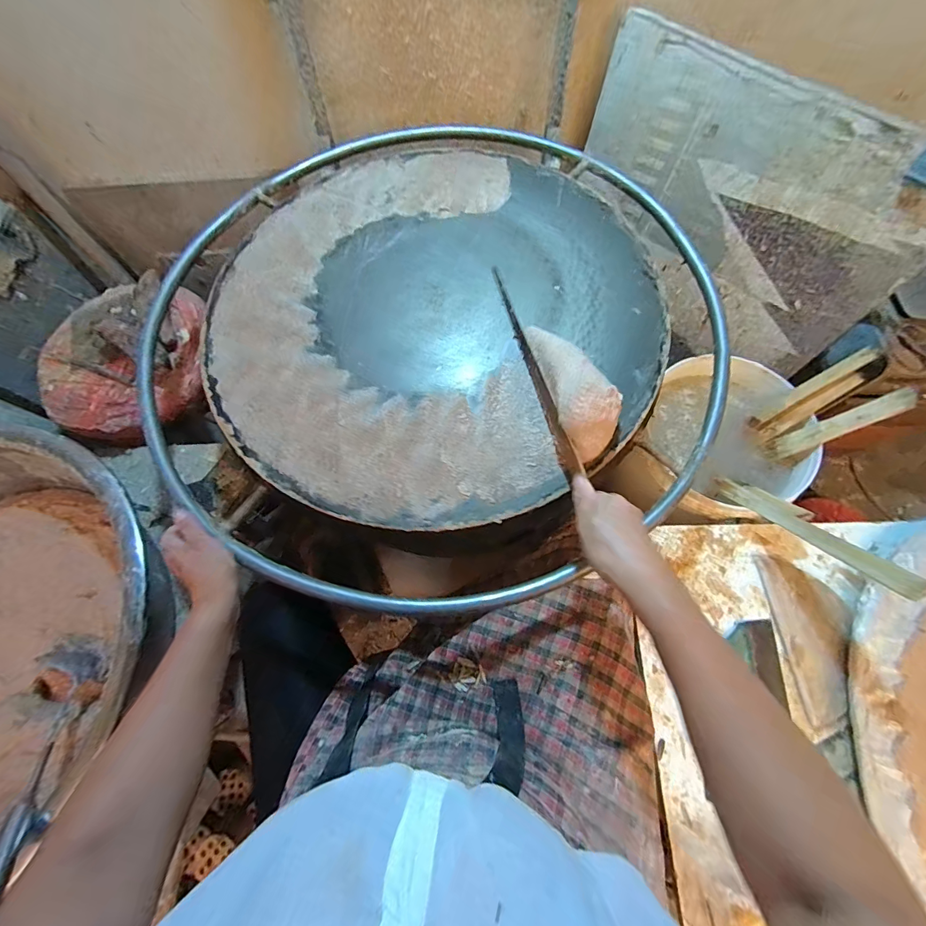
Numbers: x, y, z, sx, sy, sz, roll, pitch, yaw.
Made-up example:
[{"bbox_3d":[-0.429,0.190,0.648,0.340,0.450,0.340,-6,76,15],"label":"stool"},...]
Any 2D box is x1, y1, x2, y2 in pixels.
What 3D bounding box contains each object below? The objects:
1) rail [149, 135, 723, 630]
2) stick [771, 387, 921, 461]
[{"bbox_3d":[-0.056,-0.228,0.602,0.806,0.042,0.841,-1,68,2],"label":"rail"},{"bbox_3d":[0.589,-0.057,0.644,0.016,0.188,0.037,3,63,-34],"label":"stick"}]

